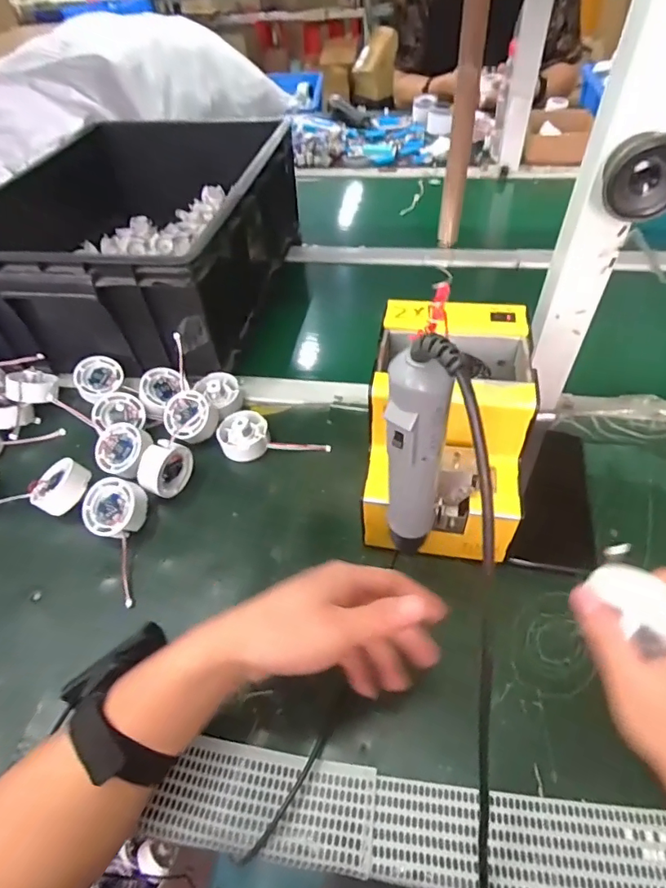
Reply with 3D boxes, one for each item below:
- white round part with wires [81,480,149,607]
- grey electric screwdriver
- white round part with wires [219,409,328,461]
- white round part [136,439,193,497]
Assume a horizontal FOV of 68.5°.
[{"bbox_3d":[-0.193,0.080,0.459,0.058,0.035,0.120,-29,53,-19],"label":"white round part with wires"},{"bbox_3d":[0.046,0.008,0.274,0.030,0.167,0.030,6,50,10],"label":"grey electric screwdriver"},{"bbox_3d":[-0.066,-0.003,0.539,0.122,0.030,0.052,12,52,0],"label":"white round part with wires"},{"bbox_3d":[-0.171,0.027,0.504,0.028,0.060,0.053,22,54,22],"label":"white round part"}]

